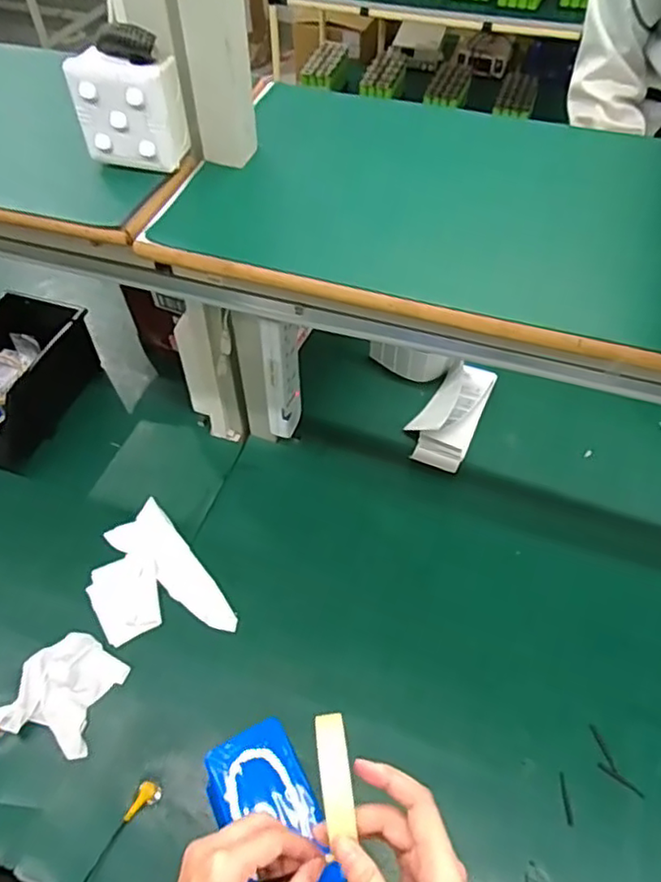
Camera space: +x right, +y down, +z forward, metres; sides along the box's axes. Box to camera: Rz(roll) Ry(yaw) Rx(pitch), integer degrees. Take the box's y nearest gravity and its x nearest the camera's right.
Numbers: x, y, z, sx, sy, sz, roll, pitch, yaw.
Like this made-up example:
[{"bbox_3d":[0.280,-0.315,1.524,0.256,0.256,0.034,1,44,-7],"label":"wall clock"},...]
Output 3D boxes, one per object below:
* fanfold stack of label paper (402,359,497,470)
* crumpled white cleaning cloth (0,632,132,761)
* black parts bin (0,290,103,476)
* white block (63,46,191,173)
[{"bbox_3d":[0.183,-0.049,0.970,0.098,0.044,0.198,22,56,16],"label":"fanfold stack of label paper"},{"bbox_3d":[-0.302,0.282,0.715,0.107,0.017,0.116,17,55,12],"label":"crumpled white cleaning cloth"},{"bbox_3d":[-0.490,-0.096,0.965,0.166,0.107,0.269,16,55,12],"label":"black parts bin"},{"bbox_3d":[-0.178,-0.295,0.559,0.084,0.085,0.042,10,54,9],"label":"white block"}]

